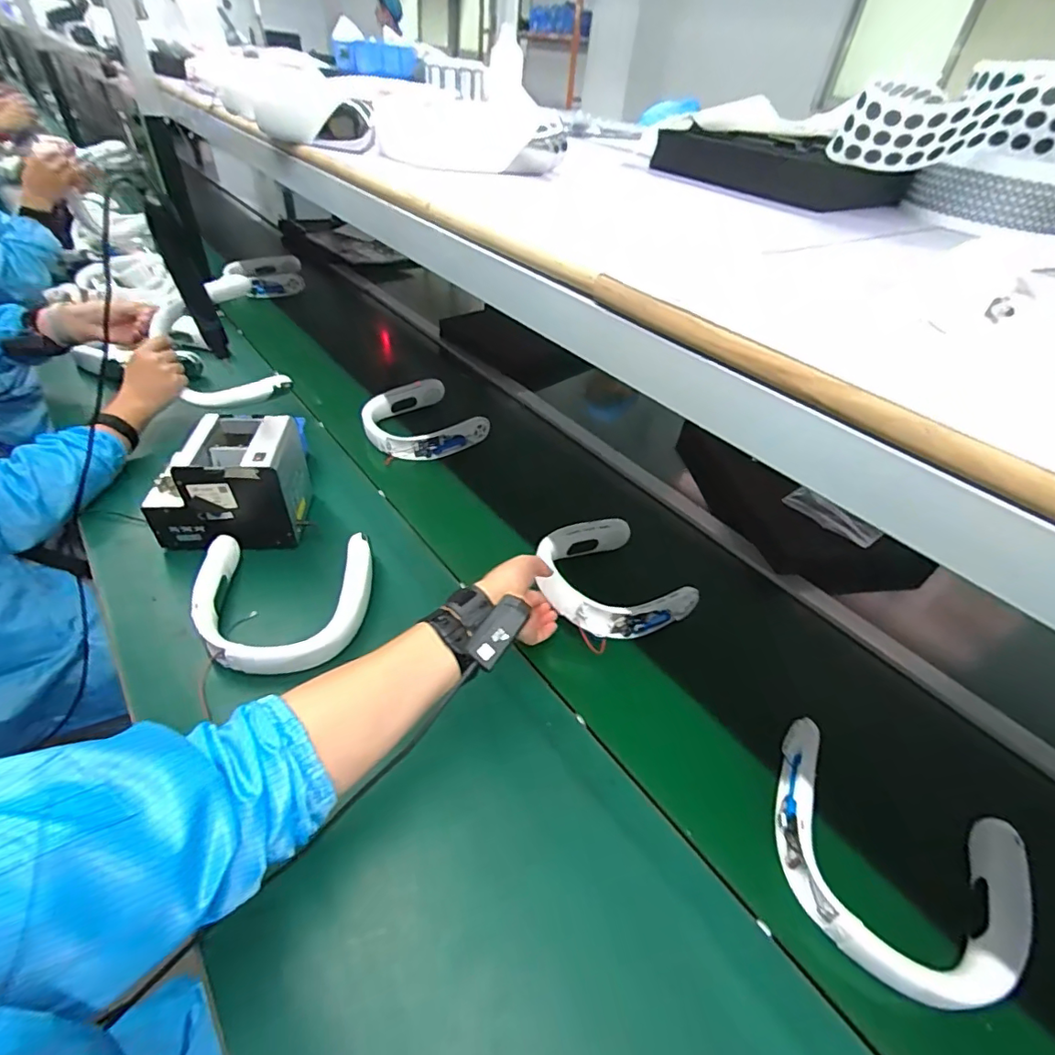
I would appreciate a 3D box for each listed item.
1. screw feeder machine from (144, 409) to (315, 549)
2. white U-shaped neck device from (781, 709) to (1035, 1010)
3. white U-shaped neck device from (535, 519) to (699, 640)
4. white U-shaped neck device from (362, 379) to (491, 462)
[{"bbox_3d":[-0.417,-0.058,0.736,0.184,0.154,0.129,-3,44,-12],"label":"screw feeder machine"},{"bbox_3d":[0.351,0.322,0.509,0.209,0.047,0.189,24,45,18],"label":"white U-shaped neck device"},{"bbox_3d":[0.108,0.068,0.737,0.199,0.066,0.180,-16,47,-24],"label":"white U-shaped neck device"},{"bbox_3d":[-0.202,-0.206,1.008,0.217,0.052,0.212,-30,55,-34],"label":"white U-shaped neck device"}]

